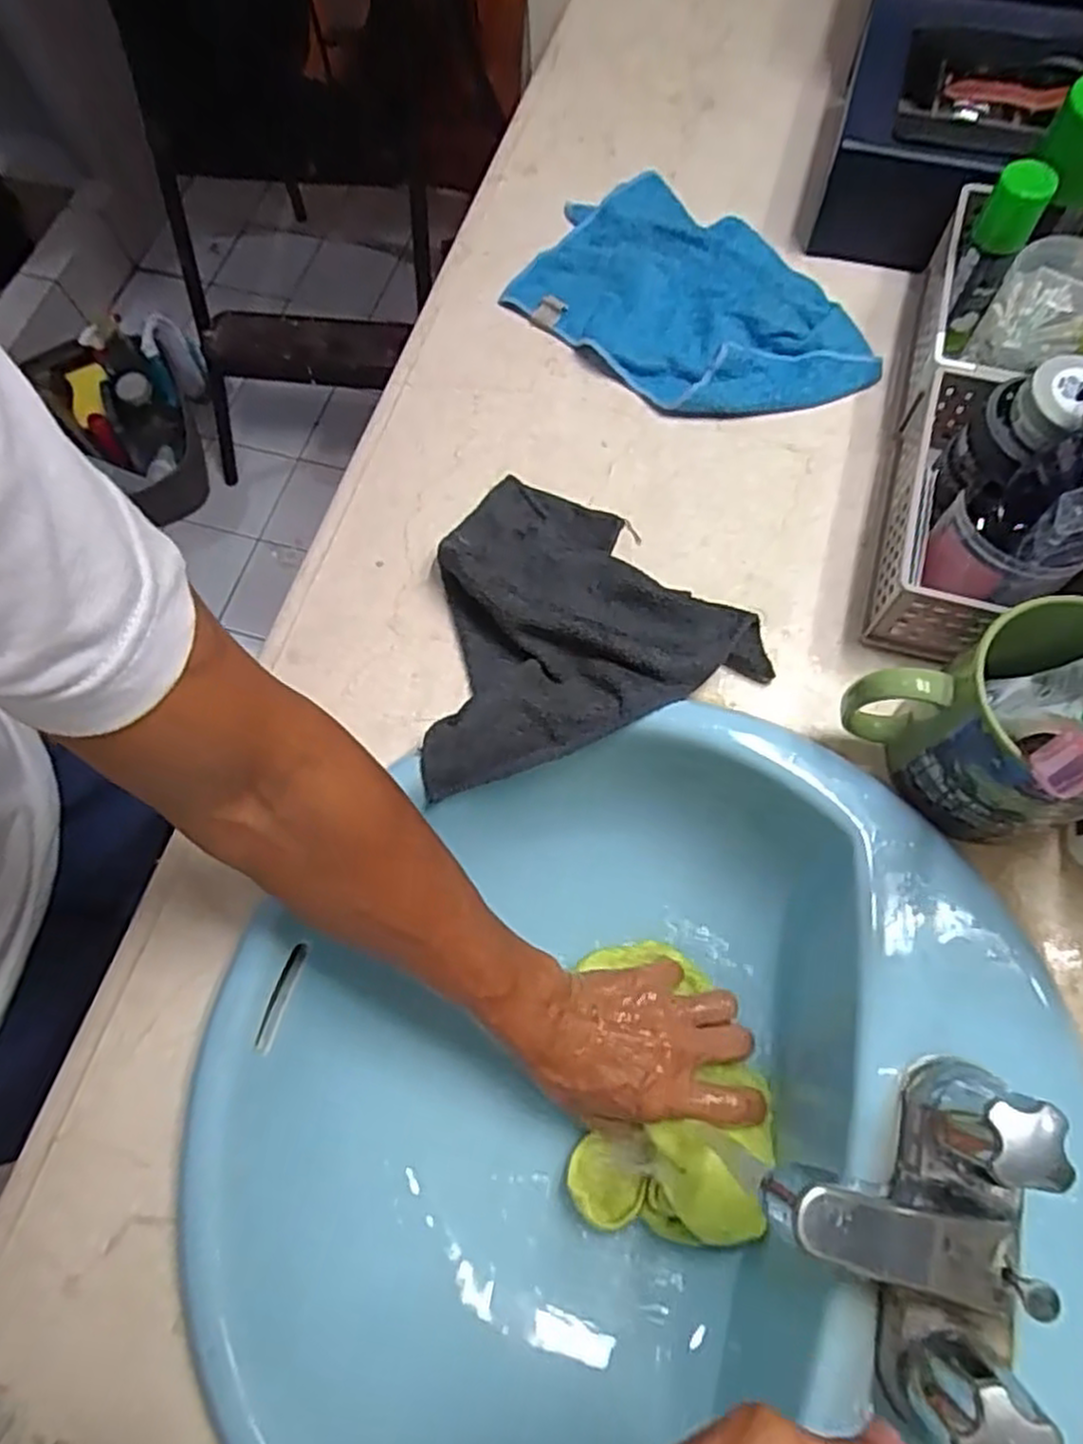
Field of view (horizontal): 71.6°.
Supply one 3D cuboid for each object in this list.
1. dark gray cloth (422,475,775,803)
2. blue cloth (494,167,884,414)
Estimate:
[{"bbox_3d":[0.008,-0.079,0.487,0.213,0.037,0.198,-23,70,-6],"label":"dark gray cloth"},{"bbox_3d":[0.113,-0.316,0.576,0.269,0.031,0.157,41,76,15],"label":"blue cloth"}]

